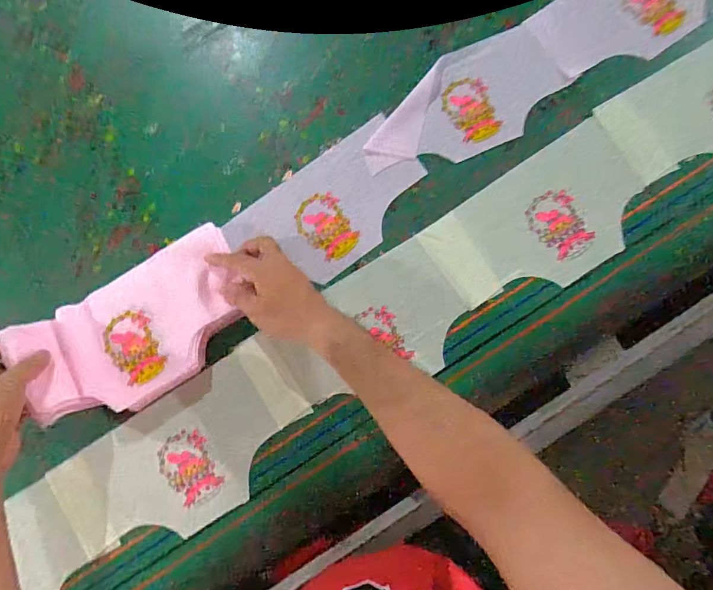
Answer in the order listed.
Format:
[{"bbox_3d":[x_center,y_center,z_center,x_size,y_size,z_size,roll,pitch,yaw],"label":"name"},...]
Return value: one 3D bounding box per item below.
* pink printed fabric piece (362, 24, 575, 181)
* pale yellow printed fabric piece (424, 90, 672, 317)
[{"bbox_3d":[0.129,-0.236,0.573,0.256,0.013,0.127,-23,81,0],"label":"pink printed fabric piece"},{"bbox_3d":[0.242,-0.099,0.550,0.303,0.017,0.150,-36,81,-2],"label":"pale yellow printed fabric piece"}]

